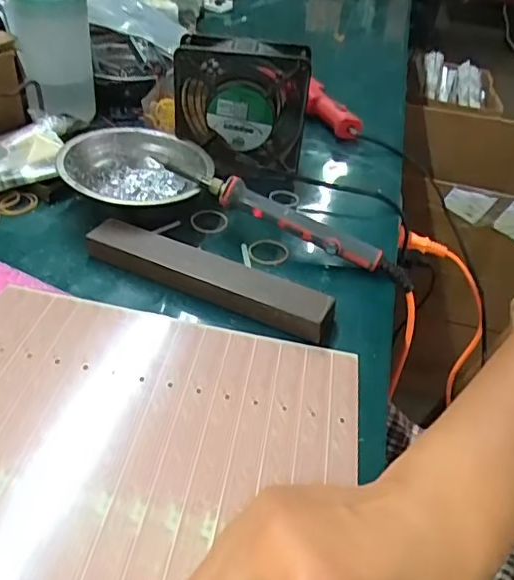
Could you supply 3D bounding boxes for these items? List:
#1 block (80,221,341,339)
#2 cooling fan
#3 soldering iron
[{"bbox_3d":[-0.037,-0.011,0.409,0.189,0.020,0.035,20,40,16],"label":"block"},{"bbox_3d":[-0.015,-0.169,0.521,0.119,0.118,0.039,9,39,2],"label":"cooling fan"},{"bbox_3d":[0.026,-0.056,0.451,0.213,0.017,0.021,26,41,5],"label":"soldering iron"}]

